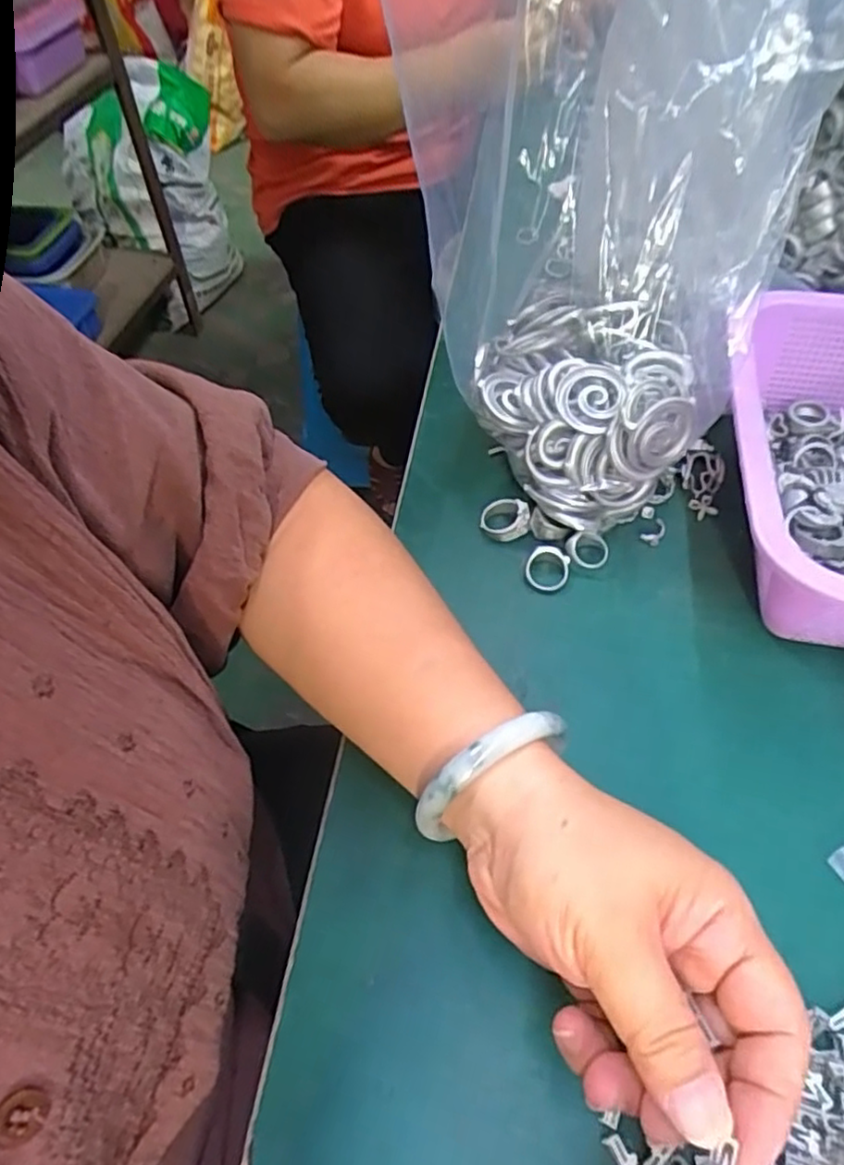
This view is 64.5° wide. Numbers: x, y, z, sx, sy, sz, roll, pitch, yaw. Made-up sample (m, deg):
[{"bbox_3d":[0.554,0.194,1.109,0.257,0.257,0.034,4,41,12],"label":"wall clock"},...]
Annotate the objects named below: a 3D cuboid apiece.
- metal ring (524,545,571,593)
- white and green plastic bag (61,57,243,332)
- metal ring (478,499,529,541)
[{"bbox_3d":[0.069,-0.008,0.367,0.023,0.011,0.024,-1,54,2],"label":"metal ring"},{"bbox_3d":[-0.630,-0.916,1.618,0.336,0.469,0.206,-15,55,-8],"label":"white and green plastic bag"},{"bbox_3d":[0.048,-0.037,0.384,0.028,0.016,0.022,5,55,6],"label":"metal ring"}]

